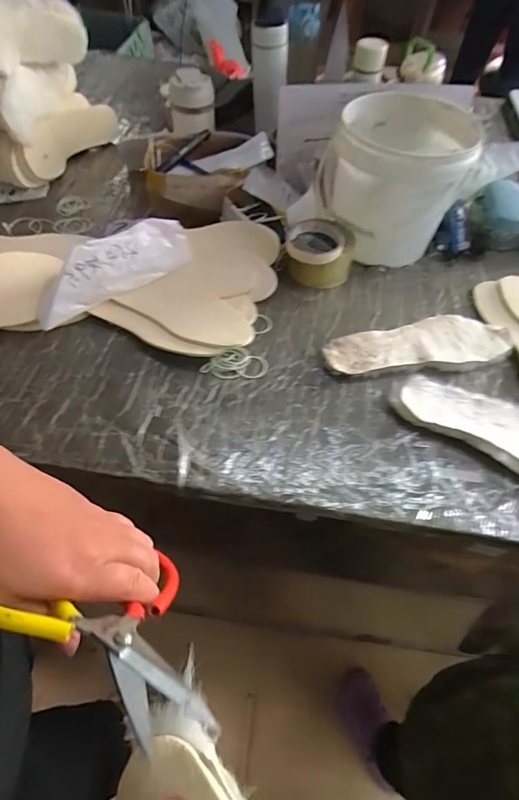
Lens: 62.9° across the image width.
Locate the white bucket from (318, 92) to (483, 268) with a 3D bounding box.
[{"bbox_3d":[0.215,-0.374,0.701,0.214,0.187,0.220,1,65,-2],"label":"white bucket"}]

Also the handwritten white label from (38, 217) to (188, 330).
[{"bbox_3d":[-0.215,-0.198,0.627,0.240,0.085,0.034,-34,35,-25],"label":"handwritten white label"}]

